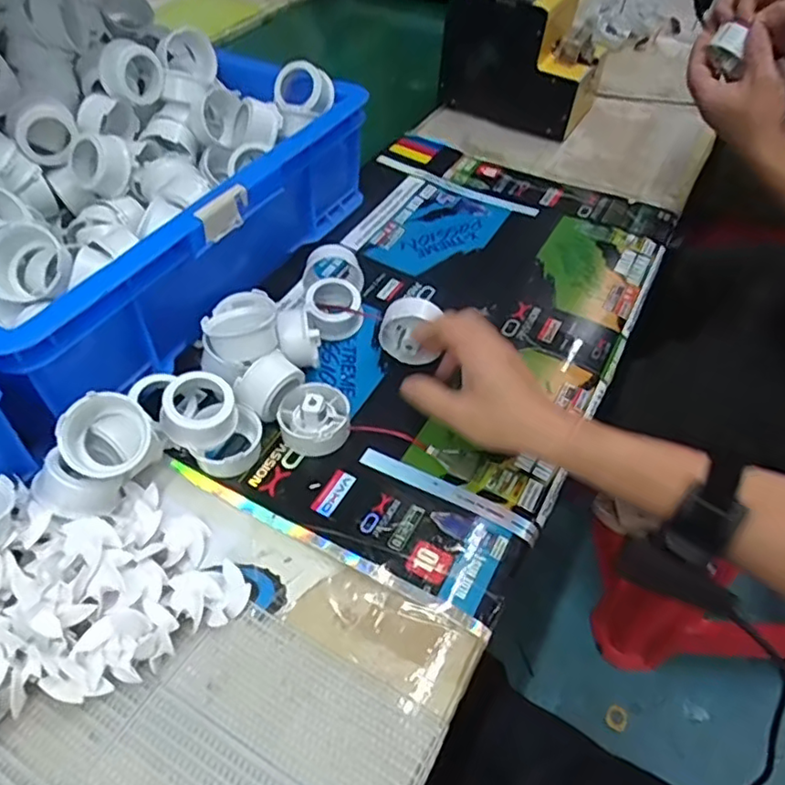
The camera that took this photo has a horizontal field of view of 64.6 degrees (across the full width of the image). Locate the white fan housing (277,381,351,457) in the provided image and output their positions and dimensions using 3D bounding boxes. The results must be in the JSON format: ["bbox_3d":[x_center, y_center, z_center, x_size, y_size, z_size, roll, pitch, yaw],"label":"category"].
[{"bbox_3d":[-0.060,0.018,0.478,0.053,0.033,0.052,2,50,-2],"label":"white fan housing"}]

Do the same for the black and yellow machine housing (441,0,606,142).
[{"bbox_3d":[0.171,-0.440,0.799,0.189,0.149,0.126,23,52,16],"label":"black and yellow machine housing"}]

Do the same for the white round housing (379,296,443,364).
[{"bbox_3d":[0.017,-0.052,0.519,0.052,0.045,0.032,21,52,14],"label":"white round housing"}]

